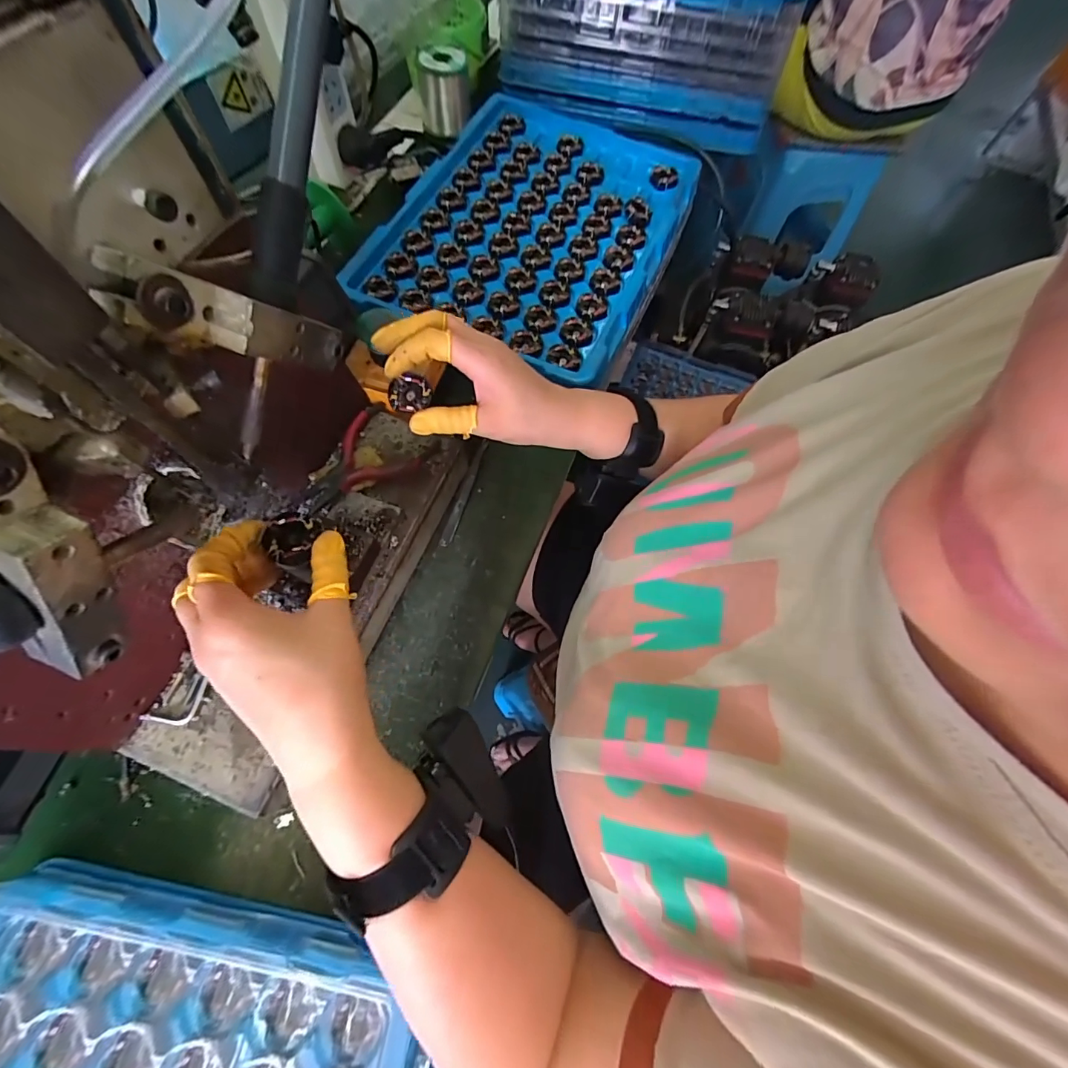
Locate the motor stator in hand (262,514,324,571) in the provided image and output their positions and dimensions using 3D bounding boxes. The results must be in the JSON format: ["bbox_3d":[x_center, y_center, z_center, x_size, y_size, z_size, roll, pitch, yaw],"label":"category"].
[{"bbox_3d":[-0.143,0.004,0.270,0.027,0.012,0.030,9,69,5],"label":"motor stator in hand"}]

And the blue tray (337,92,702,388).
[{"bbox_3d":[0.004,-0.335,0.489,0.274,0.037,0.371,22,68,7],"label":"blue tray"}]

